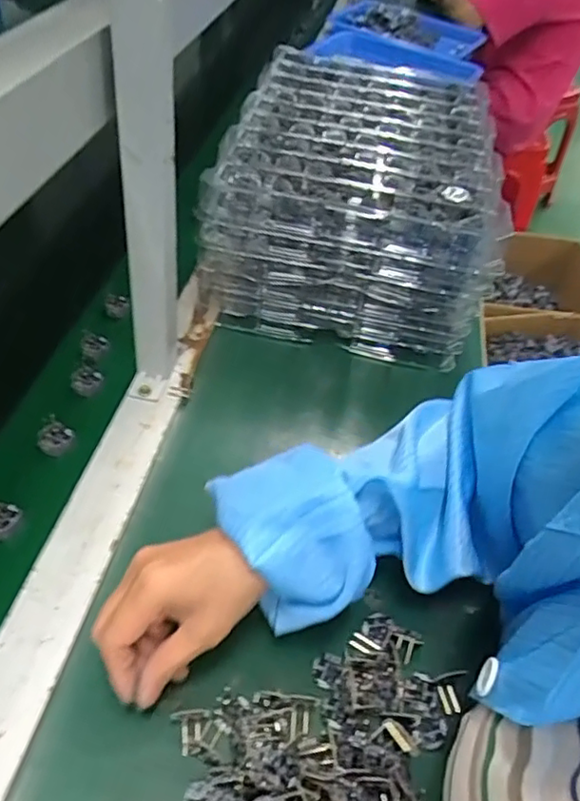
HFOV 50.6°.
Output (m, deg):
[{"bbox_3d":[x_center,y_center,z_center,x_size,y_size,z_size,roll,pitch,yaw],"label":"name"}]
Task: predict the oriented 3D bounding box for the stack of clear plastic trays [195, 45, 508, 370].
[{"bbox_3d":[0.081,-0.244,0.725,0.272,0.167,0.369,12,46,2],"label":"stack of clear plastic trays"}]

